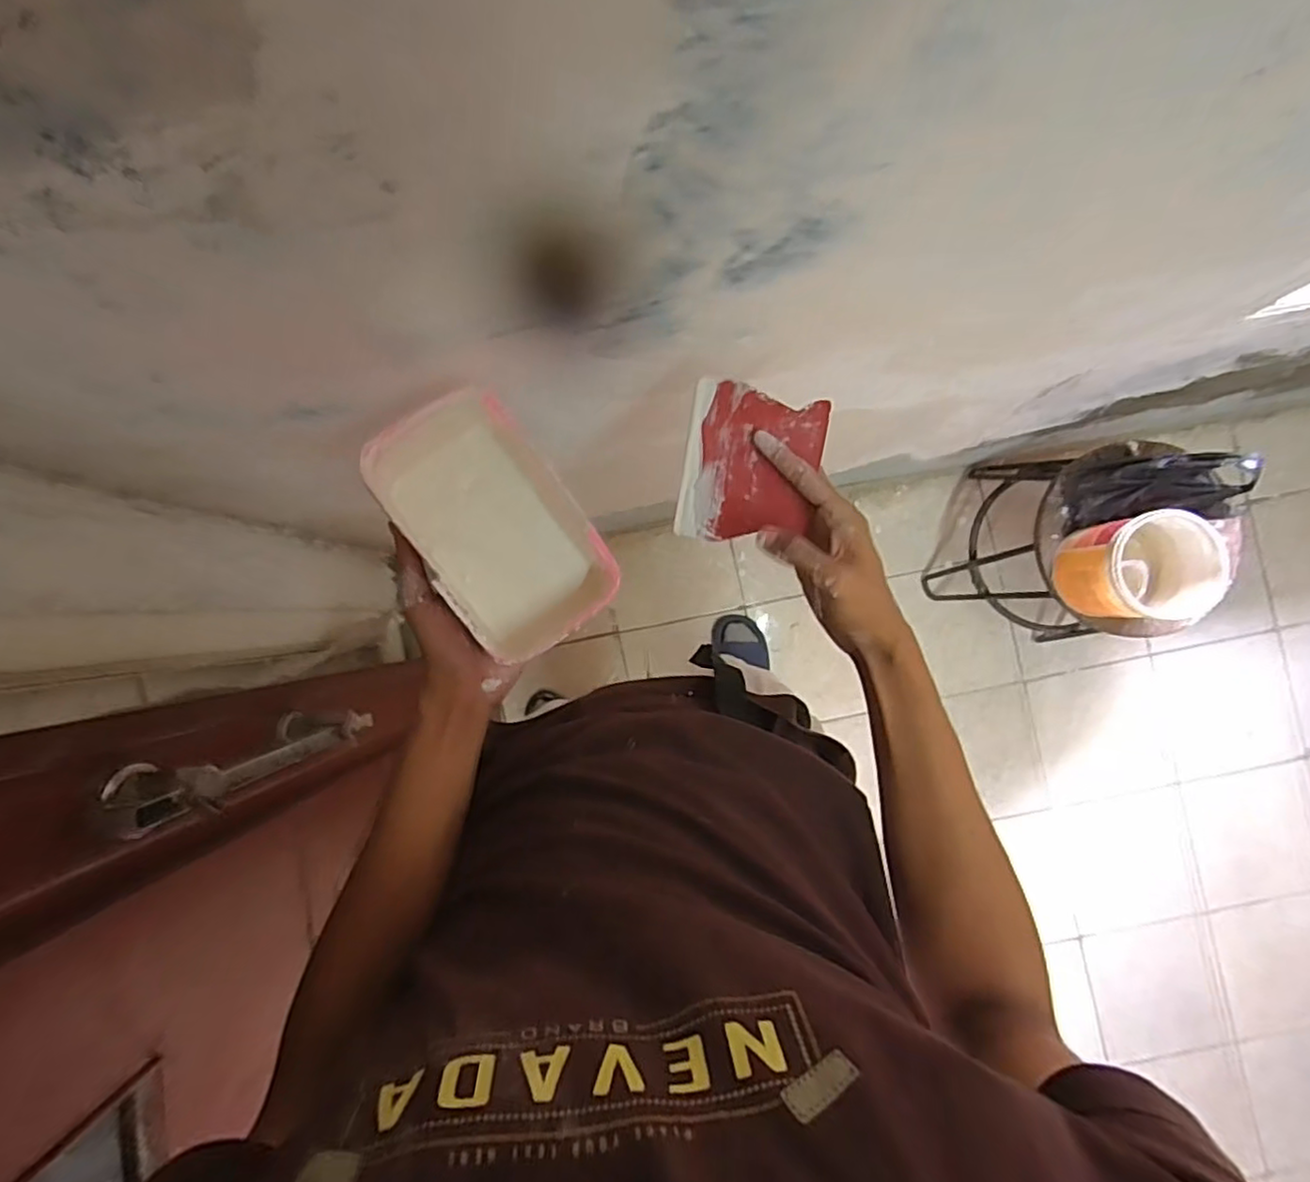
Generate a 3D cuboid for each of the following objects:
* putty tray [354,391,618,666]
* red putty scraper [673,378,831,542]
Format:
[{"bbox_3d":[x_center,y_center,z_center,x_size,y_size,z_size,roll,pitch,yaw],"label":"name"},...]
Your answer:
[{"bbox_3d":[-0.122,-0.044,0.489,0.118,0.083,0.190,-38,89,-2],"label":"putty tray"},{"bbox_3d":[0.072,-0.097,0.509,0.107,0.008,0.119,12,97,25],"label":"red putty scraper"}]

